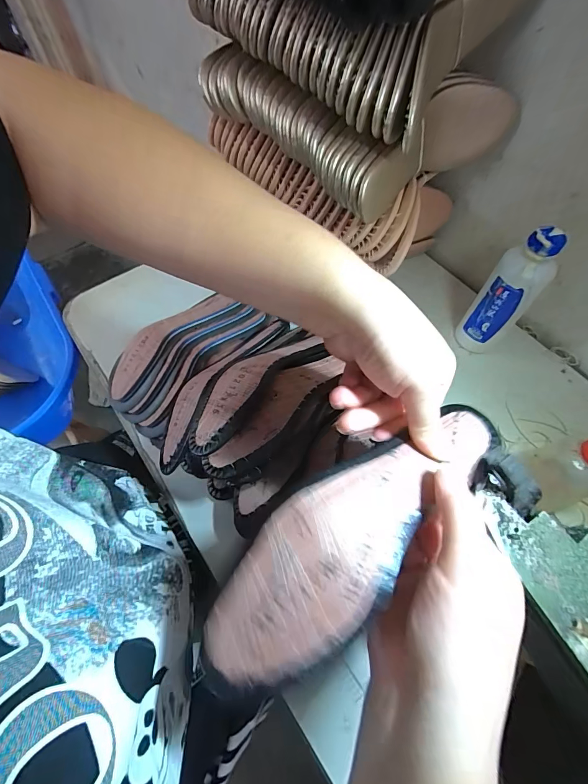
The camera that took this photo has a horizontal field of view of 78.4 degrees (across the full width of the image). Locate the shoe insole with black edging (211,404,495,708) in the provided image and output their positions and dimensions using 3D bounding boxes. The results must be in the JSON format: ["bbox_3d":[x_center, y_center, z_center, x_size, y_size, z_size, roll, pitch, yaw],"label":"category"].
[{"bbox_3d":[0.043,0.074,0.210,0.218,0.024,0.067,-34,66,-21],"label":"shoe insole with black edging"}]

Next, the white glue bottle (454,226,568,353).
[{"bbox_3d":[0.252,-0.113,0.432,0.055,0.174,0.046,37,67,19],"label":"white glue bottle"}]

